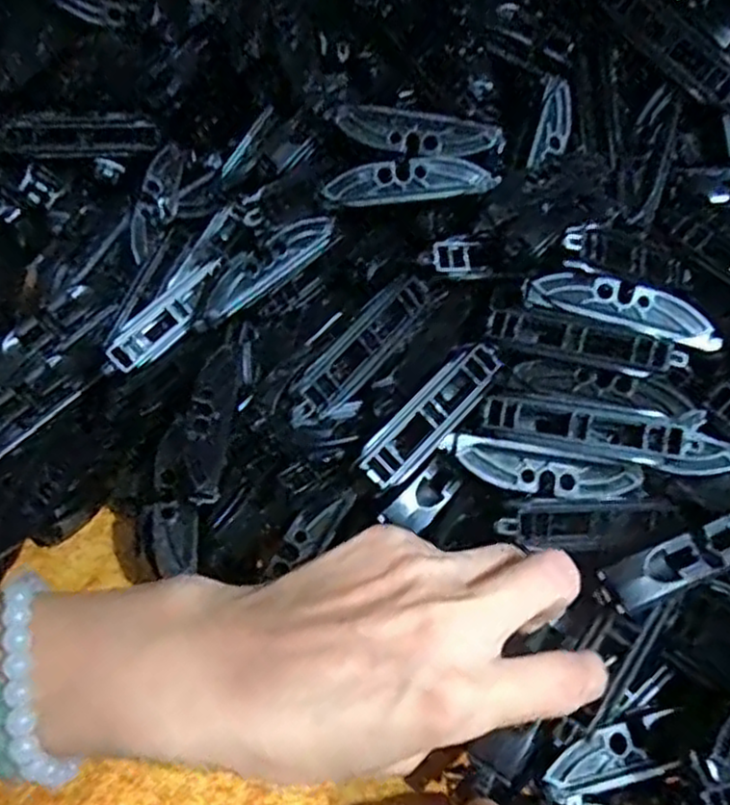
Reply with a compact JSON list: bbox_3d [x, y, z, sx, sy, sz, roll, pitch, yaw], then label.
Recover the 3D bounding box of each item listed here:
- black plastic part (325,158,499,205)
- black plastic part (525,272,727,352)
[{"bbox_3d":[0.019,-0.101,0.336,0.072,0.015,0.019,-5,93,2],"label":"black plastic part"},{"bbox_3d":[0.109,-0.040,0.307,0.080,0.018,0.014,15,50,12],"label":"black plastic part"}]

